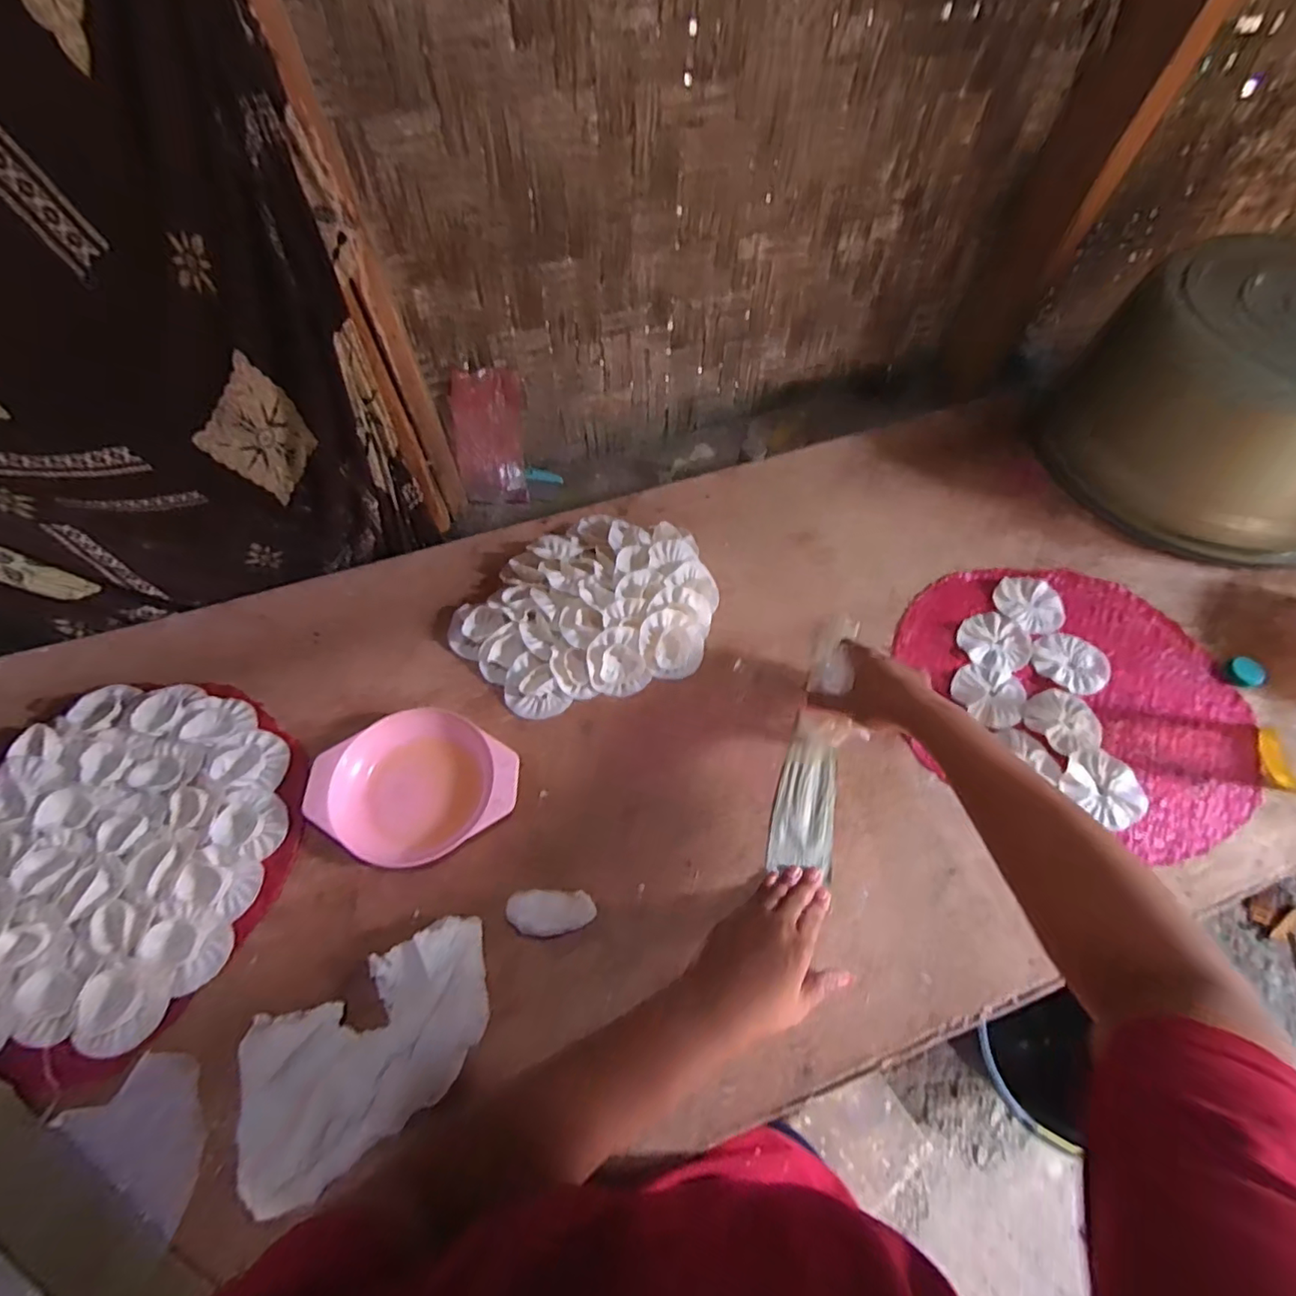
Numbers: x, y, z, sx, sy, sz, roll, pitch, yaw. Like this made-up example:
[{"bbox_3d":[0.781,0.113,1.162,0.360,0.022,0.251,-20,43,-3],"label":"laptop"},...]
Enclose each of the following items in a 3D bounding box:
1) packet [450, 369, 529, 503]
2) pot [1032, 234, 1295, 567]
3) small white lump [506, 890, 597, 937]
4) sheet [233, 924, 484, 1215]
[{"bbox_3d":[-0.215,-0.283,0.810,0.093,0.178,0.013,-18,43,-26],"label":"packet"},{"bbox_3d":[0.697,-0.280,0.694,0.304,0.229,0.258,11,63,6],"label":"pot"},{"bbox_3d":[-0.083,0.231,0.513,0.072,0.035,0.034,0,62,1],"label":"small white lump"},{"bbox_3d":[-0.204,0.303,0.447,0.176,0.069,0.119,-26,64,-13],"label":"sheet"}]

